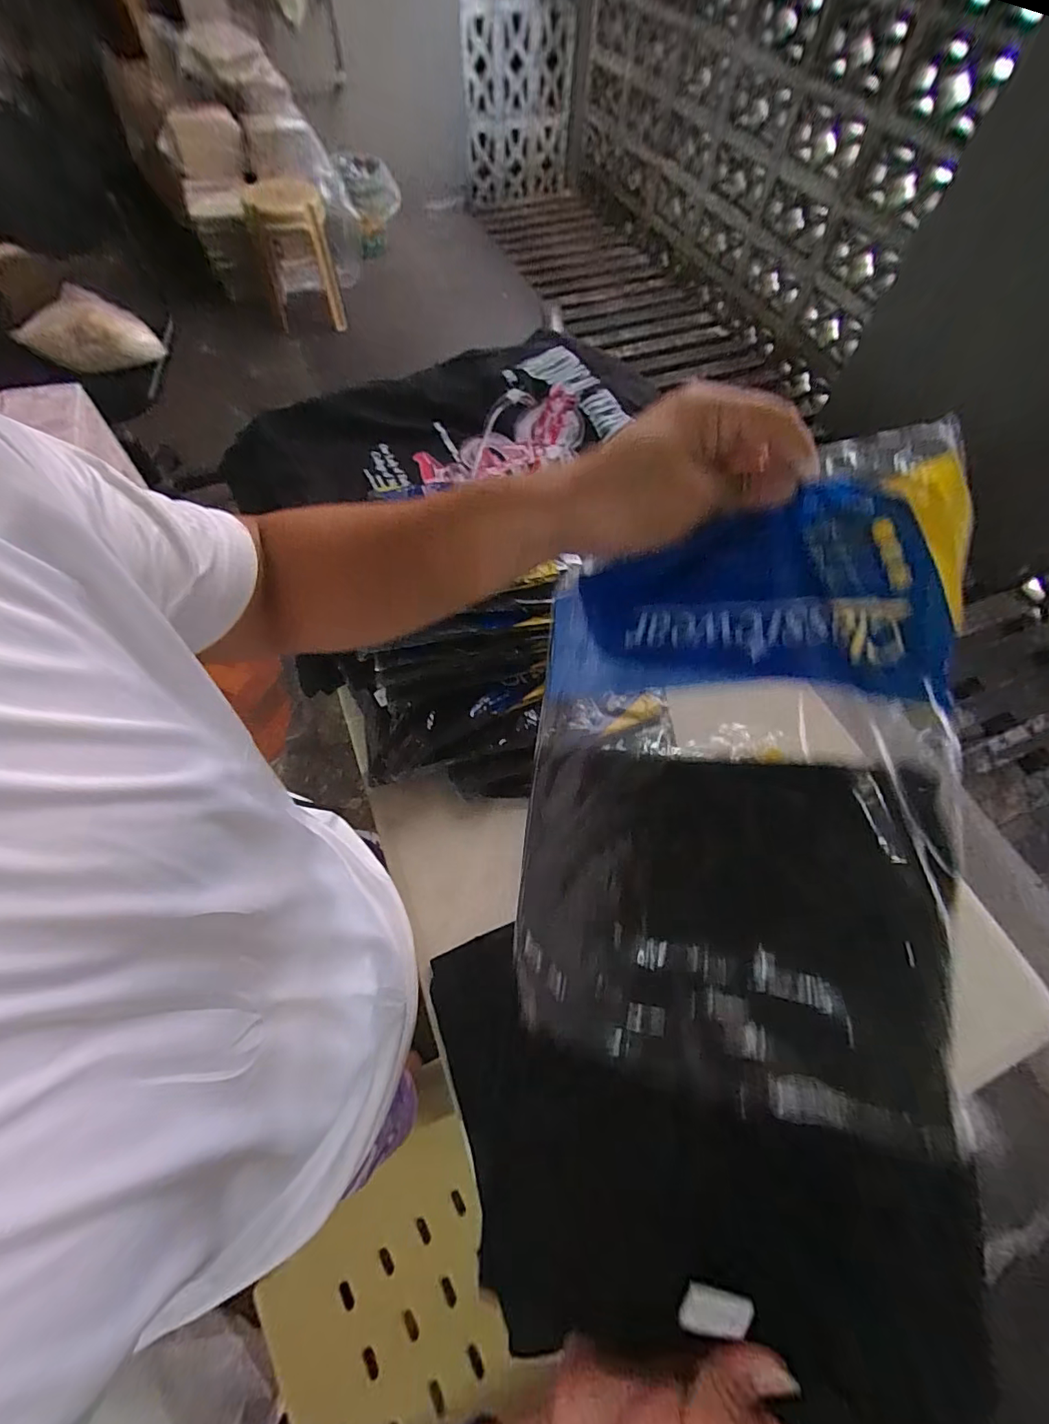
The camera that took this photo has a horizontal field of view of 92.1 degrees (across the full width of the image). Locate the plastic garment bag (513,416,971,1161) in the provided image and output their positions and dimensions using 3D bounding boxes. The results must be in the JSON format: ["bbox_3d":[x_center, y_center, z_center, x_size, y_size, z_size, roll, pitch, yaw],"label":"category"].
[{"bbox_3d":[0.097,0.027,0.256,0.202,0.036,0.294,3,81,24],"label":"plastic garment bag"}]

